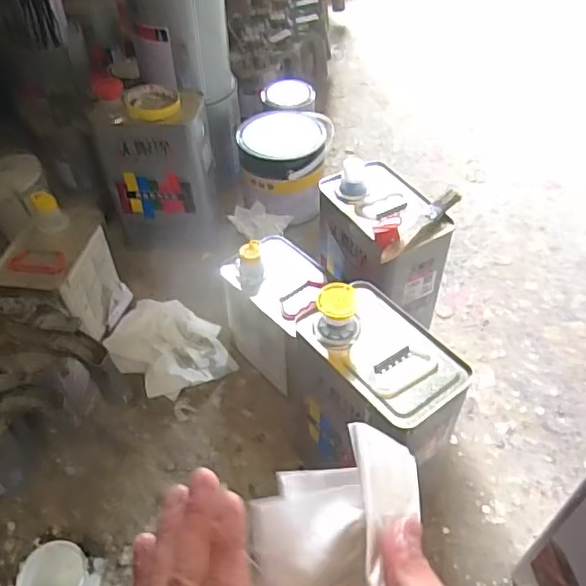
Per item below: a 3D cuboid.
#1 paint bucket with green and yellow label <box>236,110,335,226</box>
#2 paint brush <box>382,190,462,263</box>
[{"bbox_3d":[-0.016,-0.231,1.107,0.160,0.145,0.170,-1,46,1],"label":"paint bucket with green and yellow label"},{"bbox_3d":[0.155,-0.081,0.711,0.019,0.019,0.144,32,55,28],"label":"paint brush"}]

